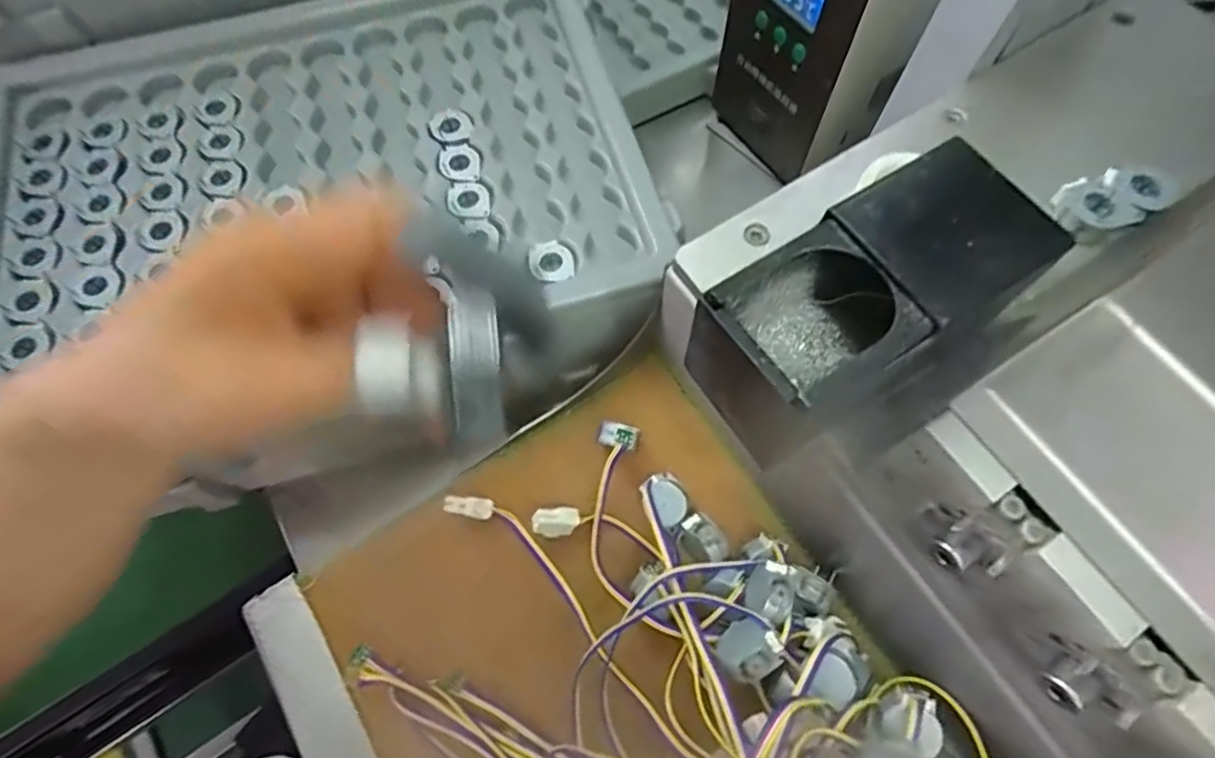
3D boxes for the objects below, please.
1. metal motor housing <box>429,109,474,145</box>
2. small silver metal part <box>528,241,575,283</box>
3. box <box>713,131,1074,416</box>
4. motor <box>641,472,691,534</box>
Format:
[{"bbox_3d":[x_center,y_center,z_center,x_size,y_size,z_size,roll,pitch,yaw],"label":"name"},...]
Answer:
[{"bbox_3d":[-0.099,-0.159,0.380,0.026,0.006,0.029,-22,70,-7],"label":"metal motor housing"},{"bbox_3d":[-0.031,-0.066,0.344,0.024,0.006,0.029,-30,71,-10],"label":"small silver metal part"},{"bbox_3d":[0.091,-0.025,0.218,0.109,0.060,0.064,-31,71,-10],"label":"box"},{"bbox_3d":[0.032,0.067,0.328,0.025,0.011,0.030,-30,71,-10],"label":"motor"}]

